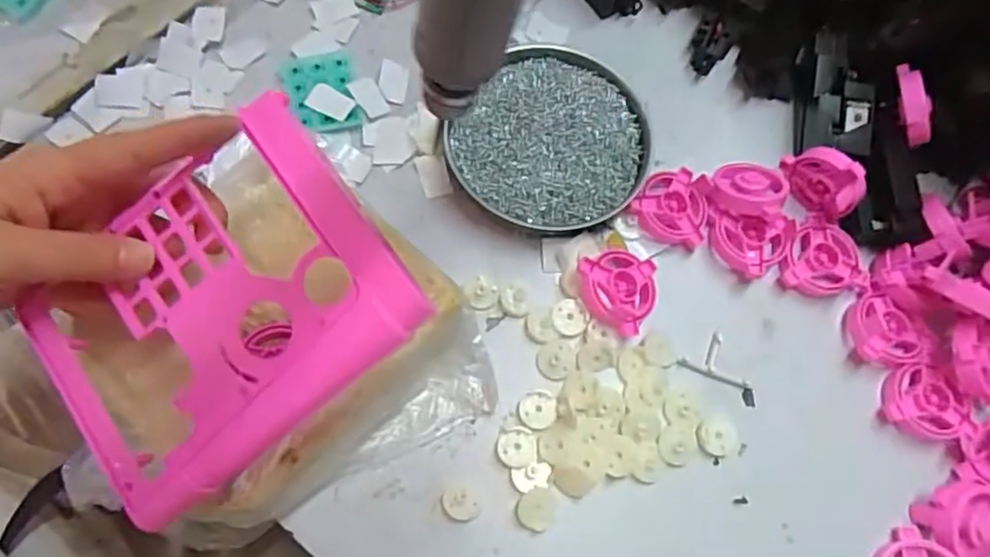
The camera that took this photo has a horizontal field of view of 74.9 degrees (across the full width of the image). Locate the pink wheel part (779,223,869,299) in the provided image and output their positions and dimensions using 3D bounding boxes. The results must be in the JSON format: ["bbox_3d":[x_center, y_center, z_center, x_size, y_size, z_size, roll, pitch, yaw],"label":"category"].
[{"bbox_3d":[0.216,-0.013,0.427,0.055,0.016,0.047,12,72,-1],"label":"pink wheel part"}]

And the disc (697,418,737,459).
[{"bbox_3d":[0.135,0.096,0.390,0.025,0.004,0.022,2,72,-4],"label":"disc"}]

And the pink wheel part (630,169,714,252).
[{"bbox_3d":[0.118,-0.050,0.428,0.049,0.015,0.051,24,72,3],"label":"pink wheel part"}]

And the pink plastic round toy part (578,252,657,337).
[{"bbox_3d":[0.078,0.009,0.400,0.049,0.017,0.051,1,72,-4],"label":"pink plastic round toy part"}]

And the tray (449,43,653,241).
[{"bbox_3d":[0.040,-0.093,0.429,0.121,0.016,0.134,34,76,9],"label":"tray"}]

